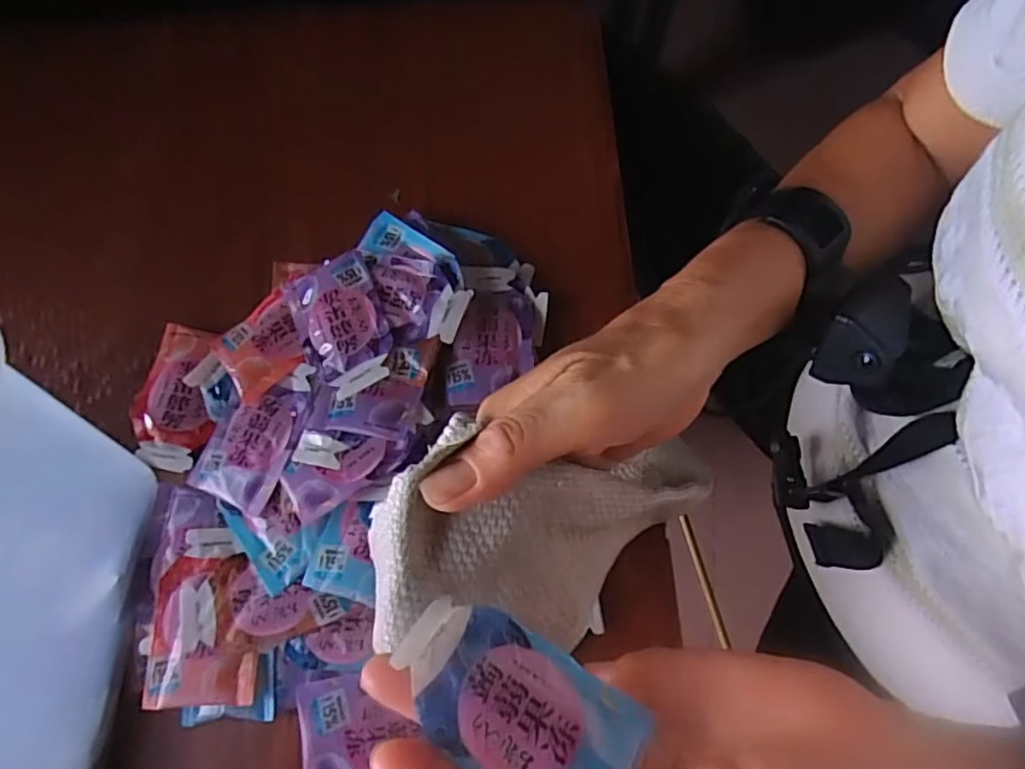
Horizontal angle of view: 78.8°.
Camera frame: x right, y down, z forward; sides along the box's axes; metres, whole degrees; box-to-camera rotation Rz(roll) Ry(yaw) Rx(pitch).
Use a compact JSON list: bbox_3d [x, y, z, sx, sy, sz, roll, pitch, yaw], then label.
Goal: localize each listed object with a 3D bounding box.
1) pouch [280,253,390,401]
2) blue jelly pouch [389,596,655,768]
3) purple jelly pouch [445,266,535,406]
[{"bbox_3d":[-0.090,-0.032,0.326,0.046,0.010,0.077,-23,73,-6],"label":"pouch"},{"bbox_3d":[0.000,0.099,0.194,0.073,0.015,0.043,34,47,9],"label":"blue jelly pouch"},{"bbox_3d":[-0.013,-0.027,0.329,0.044,0.008,0.077,-4,72,0],"label":"purple jelly pouch"}]

